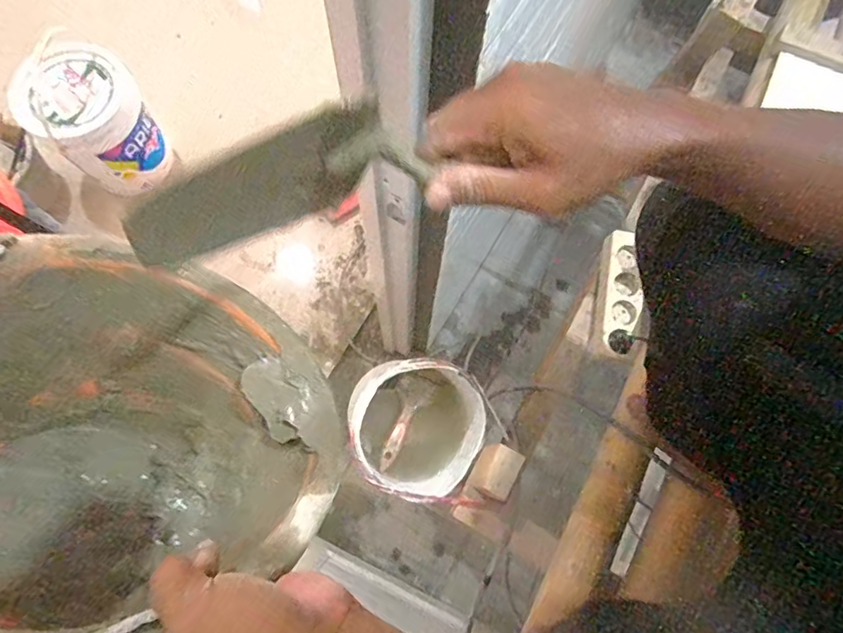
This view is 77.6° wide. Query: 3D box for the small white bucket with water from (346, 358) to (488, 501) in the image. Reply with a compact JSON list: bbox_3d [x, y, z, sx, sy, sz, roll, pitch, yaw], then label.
[{"bbox_3d":[-0.004,0.163,0.749,0.166,0.158,0.172,0,74,-1],"label":"small white bucket with water"}]

